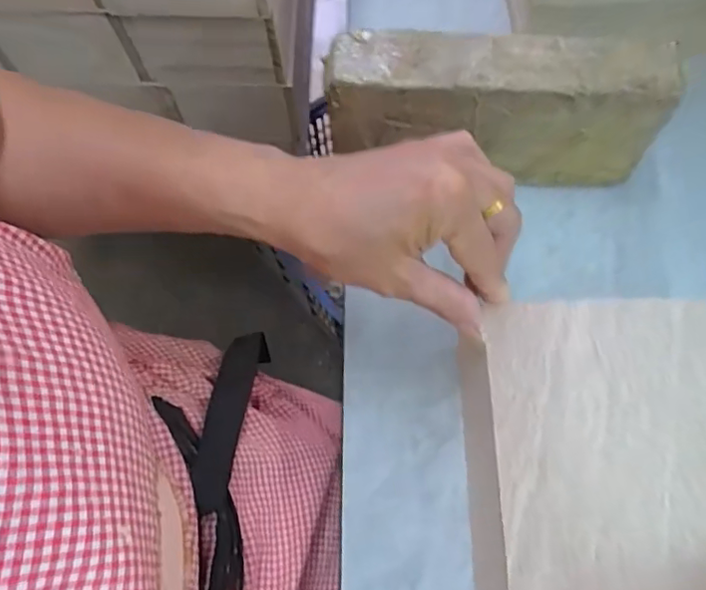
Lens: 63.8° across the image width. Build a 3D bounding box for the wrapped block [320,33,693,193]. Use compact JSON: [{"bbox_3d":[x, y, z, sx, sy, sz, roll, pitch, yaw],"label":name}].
[{"bbox_3d":[0.089,-0.116,0.379,0.204,0.111,0.049,0,71,2],"label":"wrapped block"}]

